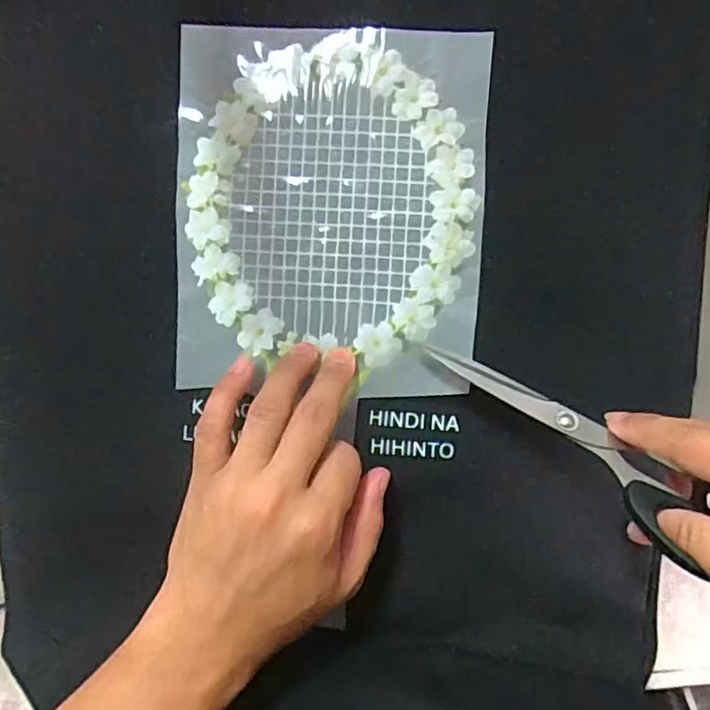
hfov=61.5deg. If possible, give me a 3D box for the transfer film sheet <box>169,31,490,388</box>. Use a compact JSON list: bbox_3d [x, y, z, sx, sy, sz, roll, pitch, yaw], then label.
[{"bbox_3d":[-0.015,-0.078,0.327,0.164,0.004,0.191,3,93,4],"label":"transfer film sheet"}]

